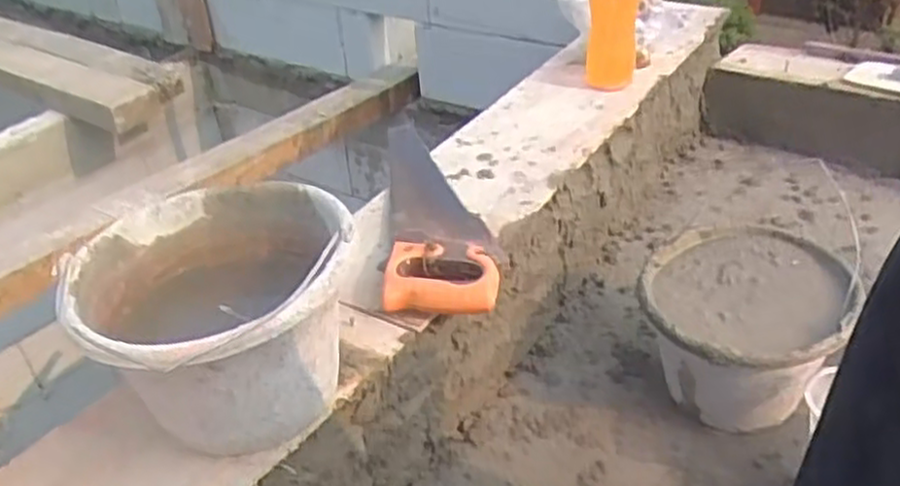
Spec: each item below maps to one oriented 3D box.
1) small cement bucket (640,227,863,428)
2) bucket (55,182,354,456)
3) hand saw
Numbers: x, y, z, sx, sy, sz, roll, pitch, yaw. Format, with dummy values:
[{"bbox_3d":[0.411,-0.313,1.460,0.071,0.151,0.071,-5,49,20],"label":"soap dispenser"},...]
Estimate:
[{"bbox_3d":[0.352,0.115,0.958,0.222,0.176,0.241,-3,33,2],"label":"small cement bucket"},{"bbox_3d":[-0.188,0.068,0.667,0.215,0.150,0.230,-3,33,2],"label":"bucket"},{"bbox_3d":[-0.015,-0.049,0.953,0.119,0.035,0.401,-4,33,0],"label":"hand saw"}]

